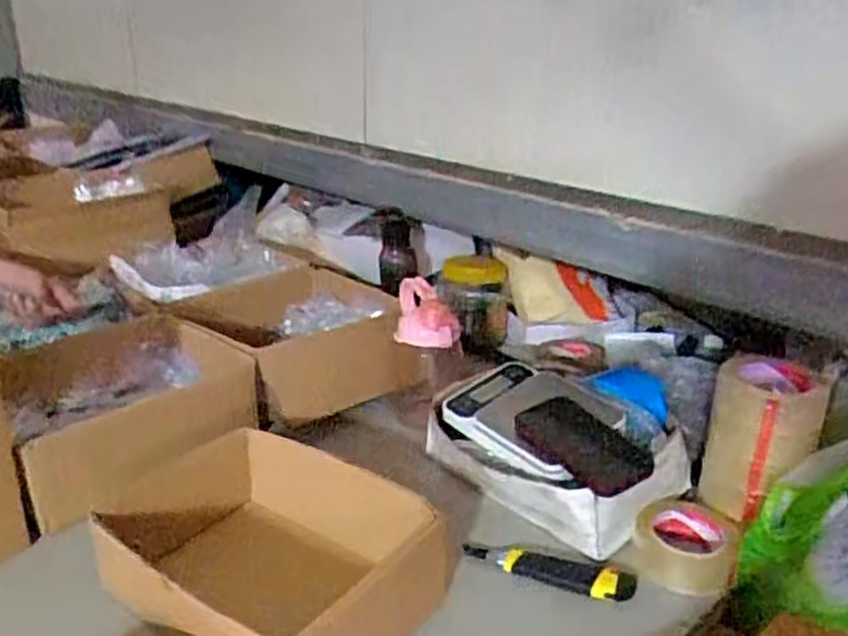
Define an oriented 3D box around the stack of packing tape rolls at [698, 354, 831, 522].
[{"bbox_3d":[0.375,0.138,0.836,0.108,0.160,0.102,10,23,22],"label":"stack of packing tape rolls"}]

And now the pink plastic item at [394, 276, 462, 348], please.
[{"bbox_3d":[0.007,-0.006,1.088,0.096,0.080,0.099,1,22,1],"label":"pink plastic item"}]

